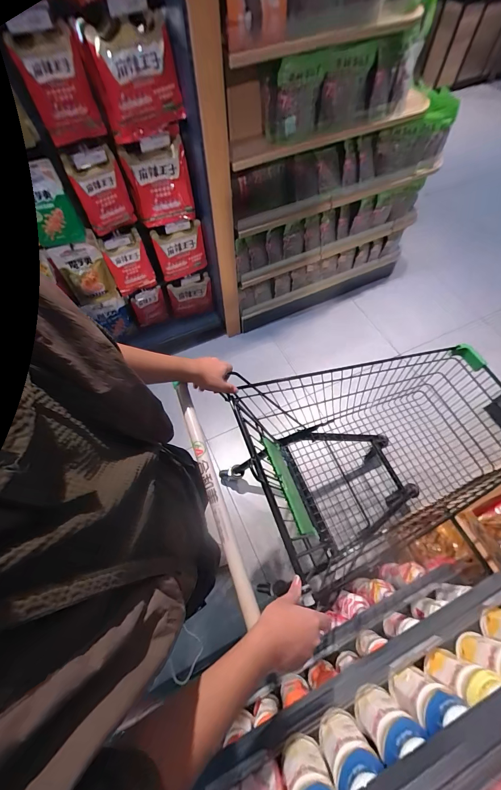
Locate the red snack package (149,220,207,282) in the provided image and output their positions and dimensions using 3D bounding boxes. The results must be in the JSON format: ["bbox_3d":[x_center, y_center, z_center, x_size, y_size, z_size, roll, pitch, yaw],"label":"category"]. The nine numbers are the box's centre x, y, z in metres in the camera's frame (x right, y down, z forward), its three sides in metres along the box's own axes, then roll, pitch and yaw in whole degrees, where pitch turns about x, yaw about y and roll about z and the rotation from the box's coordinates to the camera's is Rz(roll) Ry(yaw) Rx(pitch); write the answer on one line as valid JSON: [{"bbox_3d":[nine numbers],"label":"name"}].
[{"bbox_3d":[-0.338,-0.700,1.545,0.236,0.252,0.032,-21,62,-10],"label":"red snack package"}]

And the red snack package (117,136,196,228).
[{"bbox_3d":[-0.380,-0.884,1.336,0.242,0.273,0.081,-13,31,-3],"label":"red snack package"}]

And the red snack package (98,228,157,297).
[{"bbox_3d":[-0.570,-0.609,1.495,0.189,0.277,0.058,-23,63,-11],"label":"red snack package"}]

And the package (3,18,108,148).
[{"bbox_3d":[-0.611,-0.977,1.014,0.186,0.258,0.031,-7,61,-3],"label":"package"}]

